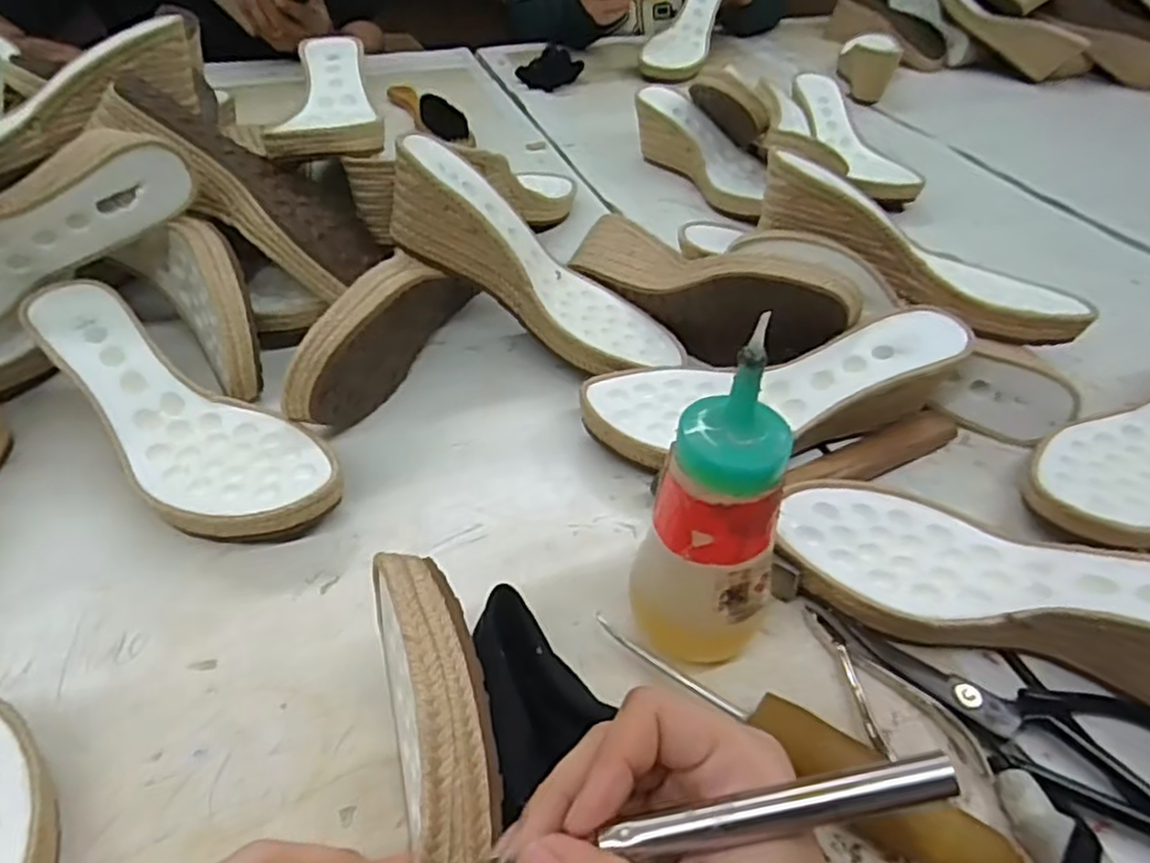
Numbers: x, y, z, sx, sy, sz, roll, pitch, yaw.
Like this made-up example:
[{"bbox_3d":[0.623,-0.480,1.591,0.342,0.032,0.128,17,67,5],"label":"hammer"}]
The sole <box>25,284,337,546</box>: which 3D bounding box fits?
[{"bbox_3d":[-0.231,-0.014,0.423,0.230,0.065,0.080,31,50,28],"label":"sole"}]

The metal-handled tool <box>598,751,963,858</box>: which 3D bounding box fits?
[{"bbox_3d":[0.035,0.116,0.214,0.148,0.007,0.011,-19,41,12],"label":"metal-handled tool"}]

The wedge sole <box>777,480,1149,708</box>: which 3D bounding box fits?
[{"bbox_3d":[0.212,0.071,0.347,0.228,0.066,0.083,21,46,20],"label":"wedge sole"}]

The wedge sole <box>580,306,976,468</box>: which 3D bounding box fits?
[{"bbox_3d":[0.122,-0.032,0.448,0.234,0.051,0.078,-7,43,-10],"label":"wedge sole"}]

